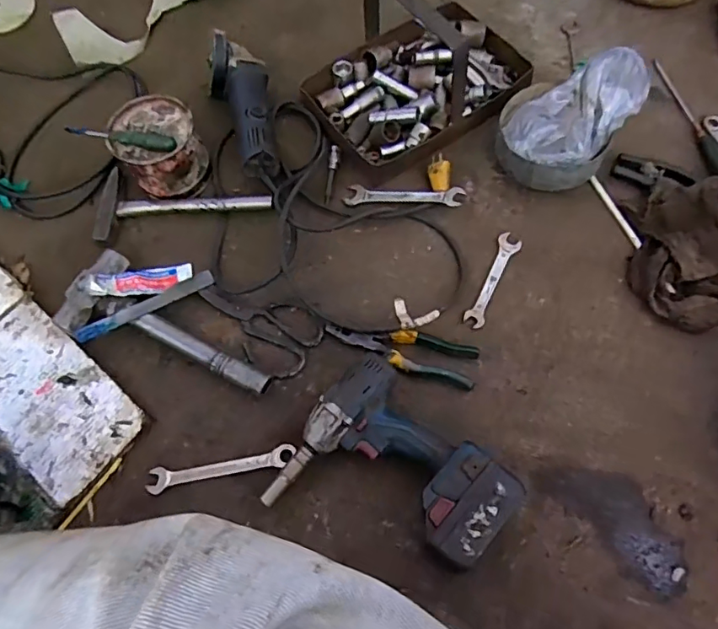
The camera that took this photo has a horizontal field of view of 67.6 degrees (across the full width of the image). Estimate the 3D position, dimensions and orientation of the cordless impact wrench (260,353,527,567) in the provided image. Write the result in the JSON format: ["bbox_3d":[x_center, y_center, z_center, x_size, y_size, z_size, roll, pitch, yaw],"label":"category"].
[{"bbox_3d":[0.027,0.186,0.588,0.237,0.074,0.199,41,71,20],"label":"cordless impact wrench"}]

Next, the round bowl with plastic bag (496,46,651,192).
[{"bbox_3d":[0.273,-0.255,0.701,0.160,0.116,0.139,13,64,9],"label":"round bowl with plastic bag"}]

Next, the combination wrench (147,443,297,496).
[{"bbox_3d":[-0.164,0.184,0.643,0.177,0.010,0.028,-11,63,-4],"label":"combination wrench"}]

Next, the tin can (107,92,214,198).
[{"bbox_3d":[-0.278,-0.234,0.758,0.109,0.101,0.114,-1,63,2],"label":"tin can"}]

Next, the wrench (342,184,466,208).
[{"bbox_3d":[0.064,-0.169,0.756,0.165,0.014,0.029,4,63,4],"label":"wrench"}]

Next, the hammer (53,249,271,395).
[{"bbox_3d":[-0.236,0.023,0.679,0.282,0.030,0.111,28,67,2],"label":"hammer"}]

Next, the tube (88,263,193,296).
[{"bbox_3d":[-0.288,-0.045,0.714,0.128,0.020,0.034,-13,59,-37],"label":"tube"}]

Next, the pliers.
[{"bbox_3d":[0.053,0.043,0.679,0.192,0.017,0.055,14,65,9],"label":"pliers"}]

